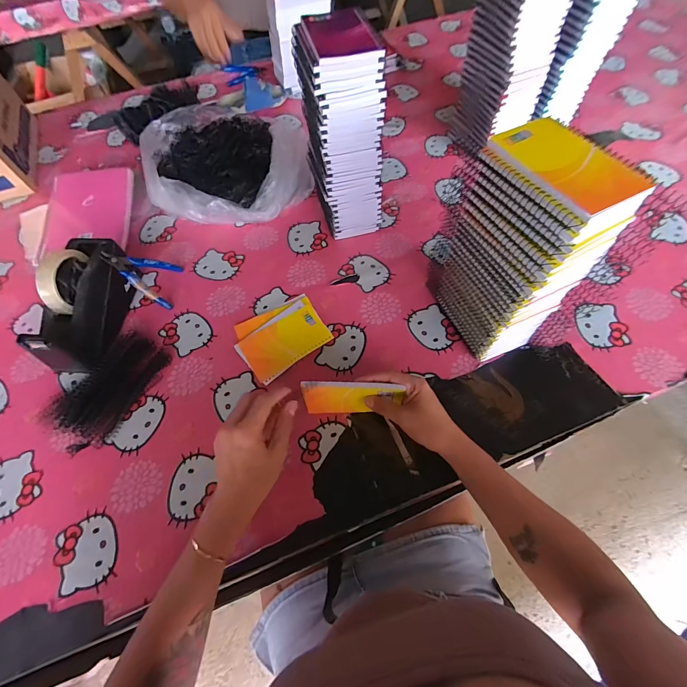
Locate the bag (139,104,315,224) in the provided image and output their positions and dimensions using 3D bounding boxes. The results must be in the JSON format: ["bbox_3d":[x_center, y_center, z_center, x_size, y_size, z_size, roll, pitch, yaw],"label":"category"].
[{"bbox_3d":[-0.237,-0.389,0.708,0.313,0.098,0.348,-14,61,-4],"label":"bag"}]

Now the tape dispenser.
[{"bbox_3d":[-0.408,-0.064,0.532,0.086,0.117,0.205,0,61,4],"label":"tape dispenser"}]

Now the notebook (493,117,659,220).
[{"bbox_3d":[0.204,-0.169,0.317,0.072,0.013,0.129,-27,64,-11],"label":"notebook"}]

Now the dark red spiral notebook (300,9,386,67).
[{"bbox_3d":[-0.007,-0.394,0.436,0.082,0.013,0.127,-15,62,-5],"label":"dark red spiral notebook"}]

